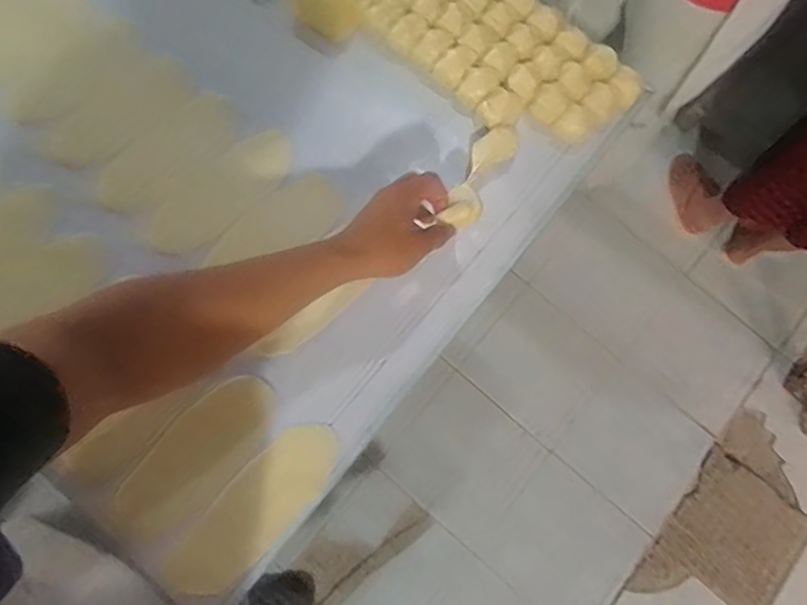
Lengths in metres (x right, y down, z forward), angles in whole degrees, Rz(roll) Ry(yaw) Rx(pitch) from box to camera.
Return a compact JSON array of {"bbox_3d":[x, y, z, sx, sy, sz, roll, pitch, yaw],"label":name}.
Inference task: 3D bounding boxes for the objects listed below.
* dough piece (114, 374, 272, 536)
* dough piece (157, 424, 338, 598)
[{"bbox_3d":[-0.205,0.151,0.576,0.071,0.009,0.183,43,78,5],"label":"dough piece"},{"bbox_3d":[-0.143,0.202,0.571,0.193,0.014,0.070,-44,84,-12],"label":"dough piece"}]

